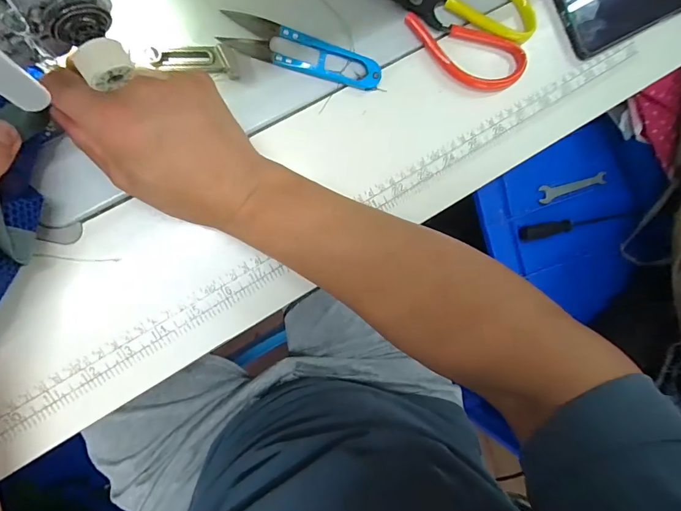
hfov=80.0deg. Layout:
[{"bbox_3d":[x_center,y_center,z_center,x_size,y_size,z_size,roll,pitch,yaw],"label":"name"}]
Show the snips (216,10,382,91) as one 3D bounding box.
[{"bbox_3d":[-0.026,-0.151,0.300,0.116,0.010,0.028,11,88,-12],"label":"snips"}]

